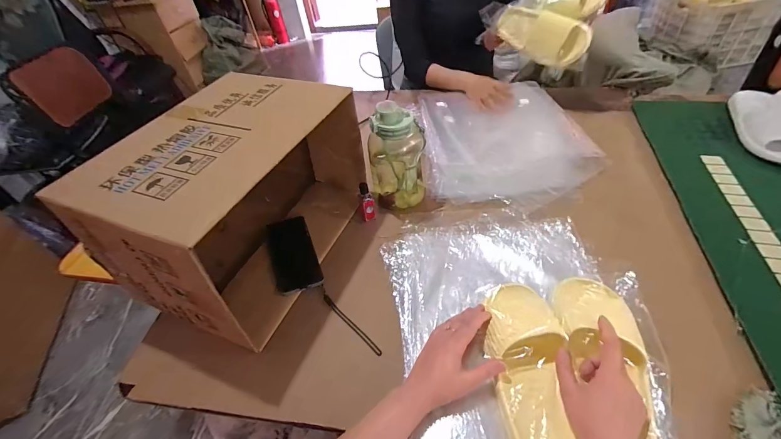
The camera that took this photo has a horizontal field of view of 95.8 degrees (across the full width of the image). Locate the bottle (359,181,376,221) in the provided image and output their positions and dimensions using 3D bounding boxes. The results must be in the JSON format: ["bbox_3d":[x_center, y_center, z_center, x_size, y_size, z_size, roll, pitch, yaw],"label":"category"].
[{"bbox_3d":[-0.044,-0.032,0.702,0.024,0.088,0.029,-8,45,-1],"label":"bottle"}]

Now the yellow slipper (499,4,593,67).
[{"bbox_3d":[0.376,-0.468,0.895,0.251,0.103,0.059,30,57,32],"label":"yellow slipper"}]

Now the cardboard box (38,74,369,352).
[{"bbox_3d":[-0.262,-0.047,0.634,0.278,0.266,0.418,14,49,20],"label":"cardboard box"}]

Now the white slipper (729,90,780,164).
[{"bbox_3d":[0.839,-0.213,0.764,0.121,0.066,0.255,12,48,18],"label":"white slipper"}]

